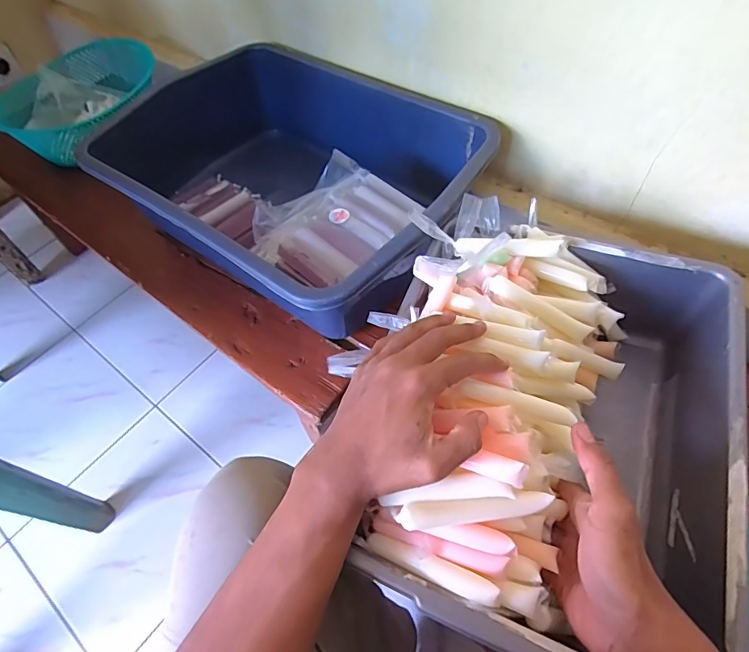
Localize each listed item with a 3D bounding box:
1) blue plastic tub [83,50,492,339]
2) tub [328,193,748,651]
[{"bbox_3d":[-0.101,-0.198,0.662,0.494,0.180,0.371,31,64,22],"label":"blue plastic tub"},{"bbox_3d":[0.157,0.077,0.429,0.288,0.170,0.387,16,60,15],"label":"tub"}]

